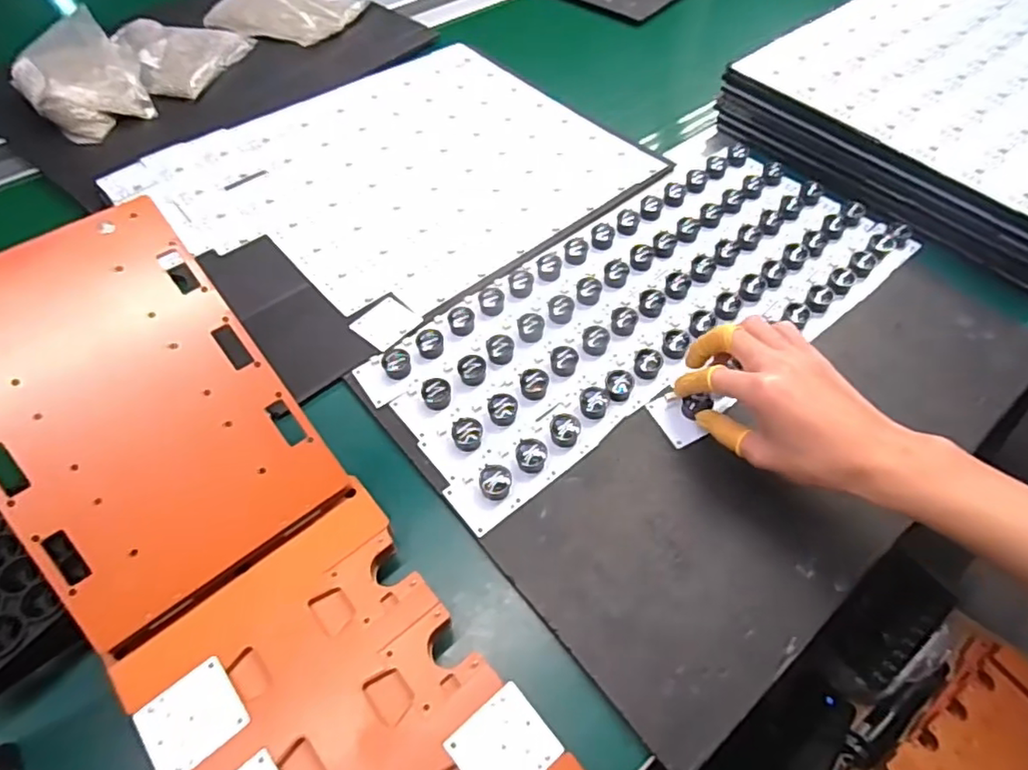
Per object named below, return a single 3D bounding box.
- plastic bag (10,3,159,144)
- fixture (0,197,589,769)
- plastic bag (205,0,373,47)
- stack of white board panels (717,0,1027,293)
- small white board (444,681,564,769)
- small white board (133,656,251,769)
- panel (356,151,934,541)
[{"bbox_3d":[-0.500,-0.353,0.698,0.118,0.051,0.170,-34,63,-21],"label":"plastic bag"},{"bbox_3d":[-0.160,0.099,0.346,0.161,0.055,0.442,-35,78,-21],"label":"fixture"},{"bbox_3d":[-0.303,-0.518,0.829,0.177,0.031,0.177,17,58,10],"label":"plastic bag"},{"bbox_3d":[0.510,-0.336,0.680,0.464,0.073,0.353,-38,64,-23],"label":"stack of white board panels"},{"bbox_3d":[-0.005,0.191,0.321,0.048,0.004,0.044,-35,64,-22],"label":"small white board"},{"bbox_3d":[-0.174,0.181,0.330,0.048,0.004,0.044,-33,66,-27],"label":"small white board"},{"bbox_3d":[0.118,-0.082,0.538,0.486,0.019,0.197,-30,61,-19],"label":"panel"}]

